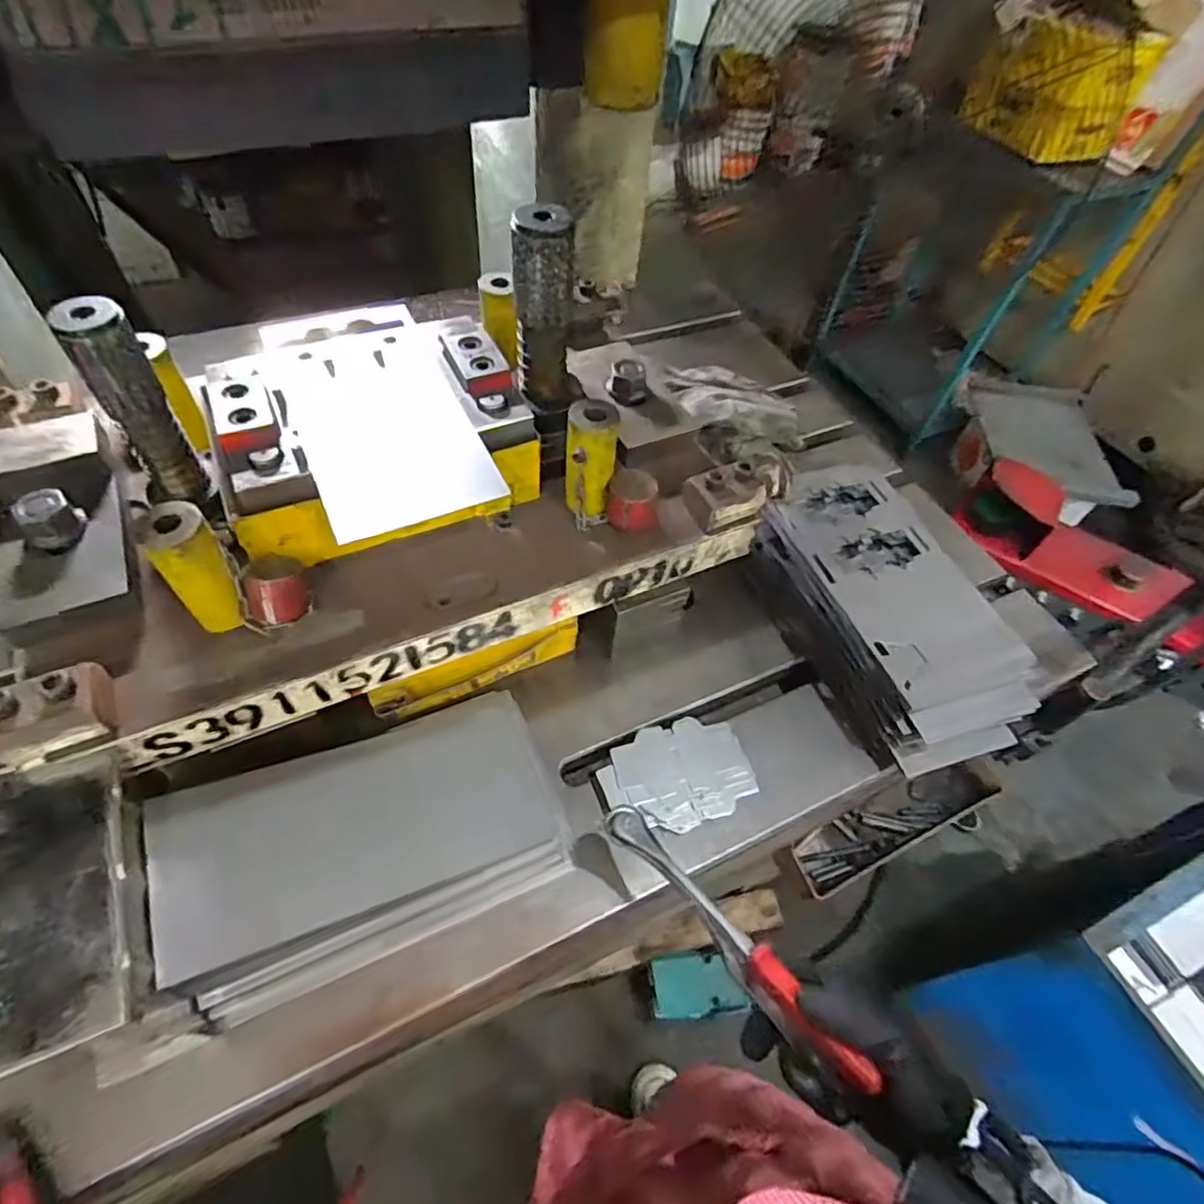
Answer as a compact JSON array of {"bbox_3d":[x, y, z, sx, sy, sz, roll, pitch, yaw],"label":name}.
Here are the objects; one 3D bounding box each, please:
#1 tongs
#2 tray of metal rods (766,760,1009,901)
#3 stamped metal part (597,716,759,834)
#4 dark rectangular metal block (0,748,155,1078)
[{"bbox_3d":[0.079,0.216,0.430,0.021,0.041,0.211,-33,58,-25],"label":"tongs"},{"bbox_3d":[0.357,0.278,0.819,0.323,0.058,0.075,-21,58,-19],"label":"tray of metal rods"},{"bbox_3d":[0.064,0.147,0.558,0.126,0.009,0.085,-15,72,-15],"label":"stamped metal part"},{"bbox_3d":[-0.313,0.167,0.381,0.074,0.030,0.171,-22,59,-19],"label":"dark rectangular metal block"}]

